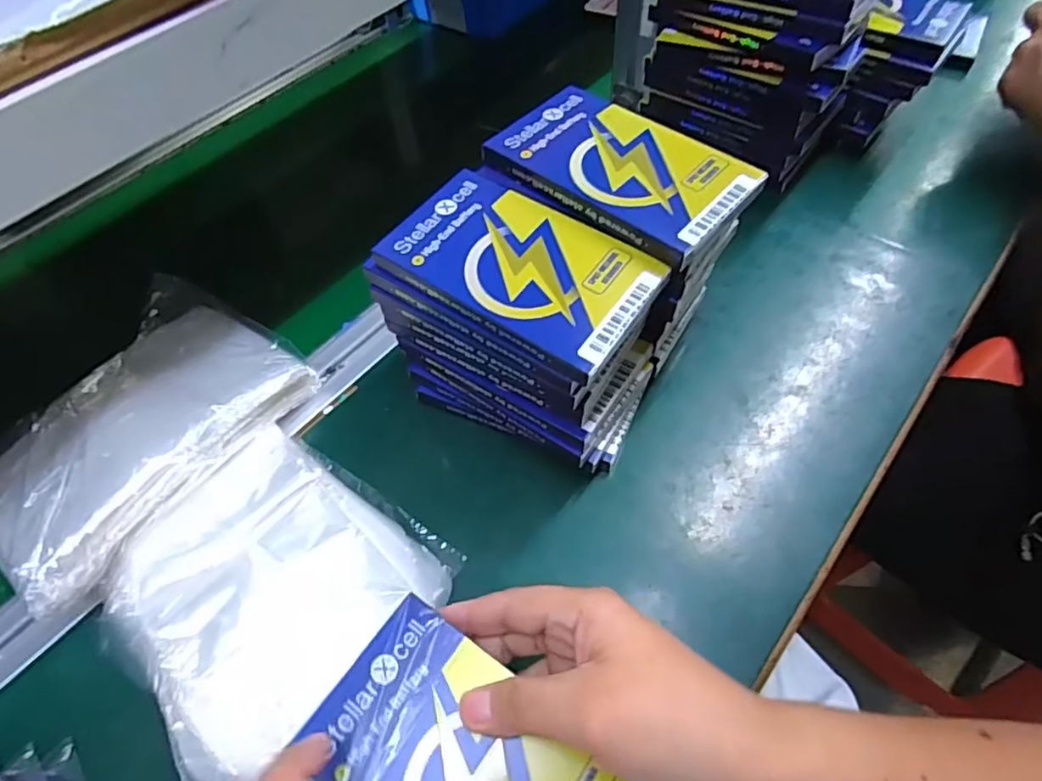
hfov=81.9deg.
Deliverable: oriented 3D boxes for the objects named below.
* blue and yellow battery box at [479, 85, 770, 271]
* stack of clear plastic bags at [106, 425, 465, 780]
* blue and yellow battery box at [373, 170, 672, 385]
[{"bbox_3d":[0.054,-0.122,0.328,0.131,0.017,0.078,35,65,24],"label":"blue and yellow battery box"},{"bbox_3d":[-0.134,0.101,0.325,0.152,0.032,0.143,38,67,26],"label":"stack of clear plastic bags"},{"bbox_3d":[0.000,-0.063,0.307,0.131,0.018,0.077,31,64,23],"label":"blue and yellow battery box"}]

